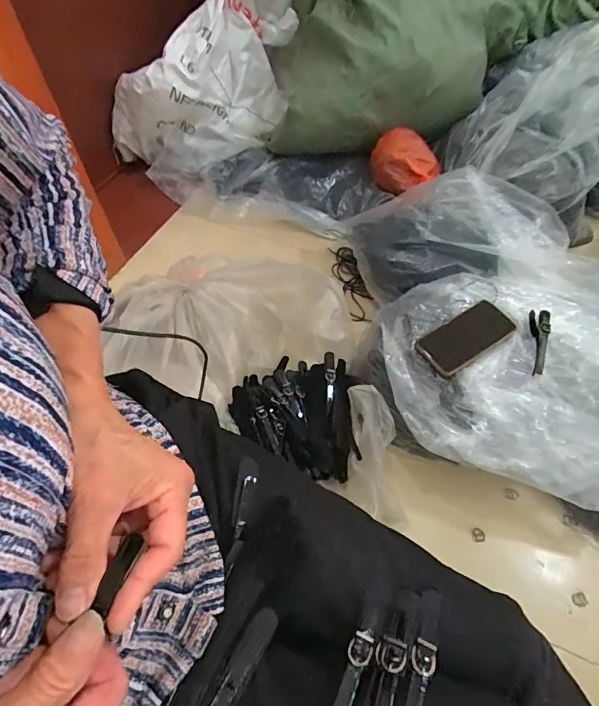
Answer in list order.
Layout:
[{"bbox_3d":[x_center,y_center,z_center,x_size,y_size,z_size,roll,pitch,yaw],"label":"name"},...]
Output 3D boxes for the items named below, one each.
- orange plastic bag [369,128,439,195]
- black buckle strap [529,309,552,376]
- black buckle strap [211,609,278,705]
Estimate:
[{"bbox_3d":[0.257,-0.466,1.074,0.156,0.098,0.151,36,62,22],"label":"orange plastic bag"},{"bbox_3d":[0.410,-0.019,0.731,0.037,0.017,0.158,14,56,10],"label":"black buckle strap"},{"bbox_3d":[-0.047,0.229,0.298,0.017,0.004,0.102,29,51,13],"label":"black buckle strap"}]

